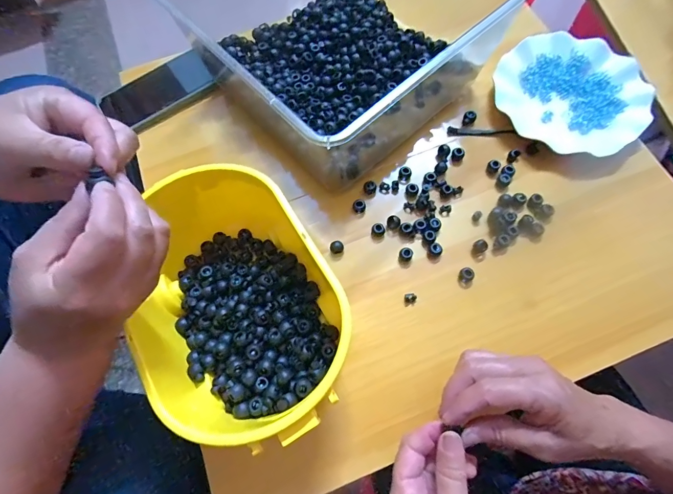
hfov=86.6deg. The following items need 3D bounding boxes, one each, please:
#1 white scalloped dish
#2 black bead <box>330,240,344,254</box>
[{"bbox_3d":[0.301,-0.200,0.456,0.181,0.025,0.163,37,75,14],"label":"white scalloped dish"},{"bbox_3d":[0.000,0.000,0.409,0.016,0.010,0.012,-11,69,-2],"label":"black bead"}]

